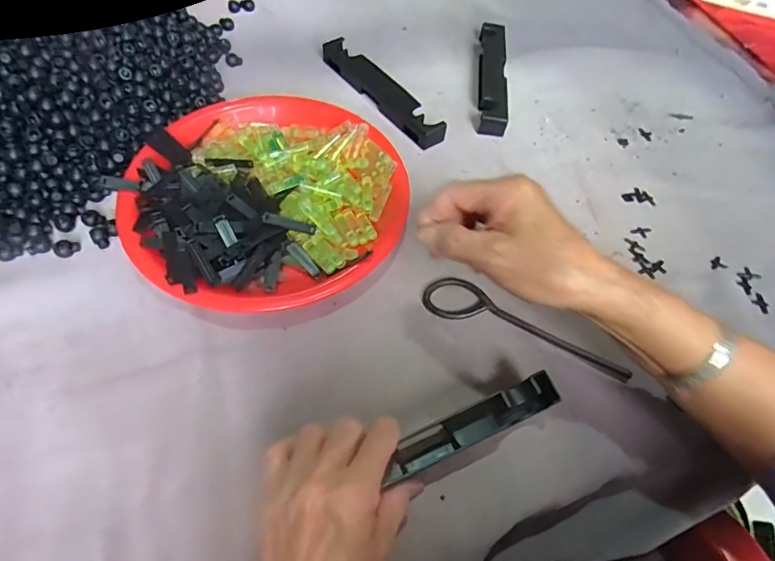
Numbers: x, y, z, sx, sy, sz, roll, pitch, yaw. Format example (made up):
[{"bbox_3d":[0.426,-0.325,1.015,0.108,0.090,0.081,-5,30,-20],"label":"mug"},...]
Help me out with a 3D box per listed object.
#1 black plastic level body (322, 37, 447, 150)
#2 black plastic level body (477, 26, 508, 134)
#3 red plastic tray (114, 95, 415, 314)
[{"bbox_3d":[-0.006,-0.217,0.554,0.036,0.025,0.194,-33,66,-23],"label":"black plastic level body"},{"bbox_3d":[0.127,-0.249,0.576,0.030,0.028,0.193,8,57,0],"label":"black plastic level body"},{"bbox_3d":[-0.113,-0.085,0.451,0.247,0.036,0.246,-20,61,-16],"label":"red plastic tray"}]

